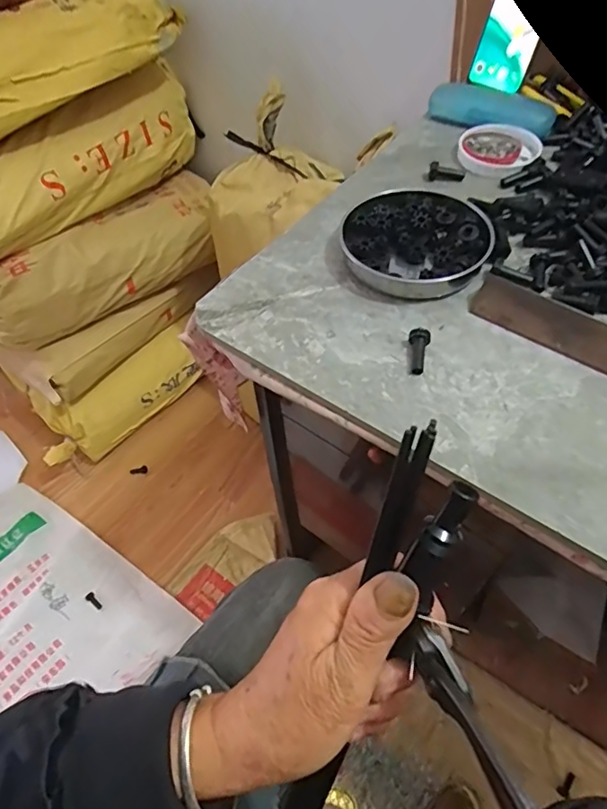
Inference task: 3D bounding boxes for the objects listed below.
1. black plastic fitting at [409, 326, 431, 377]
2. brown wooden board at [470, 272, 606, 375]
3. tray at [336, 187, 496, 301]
[{"bbox_3d":[0.093,-0.043,0.437,0.017,0.016,0.038,9,55,10],"label":"black plastic fitting"},{"bbox_3d":[0.224,-0.053,0.432,0.180,0.016,0.036,30,101,21],"label":"brown wooden board"},{"bbox_3d":[0.113,-0.162,0.514,0.148,0.024,0.134,-28,57,-16],"label":"tray"}]

